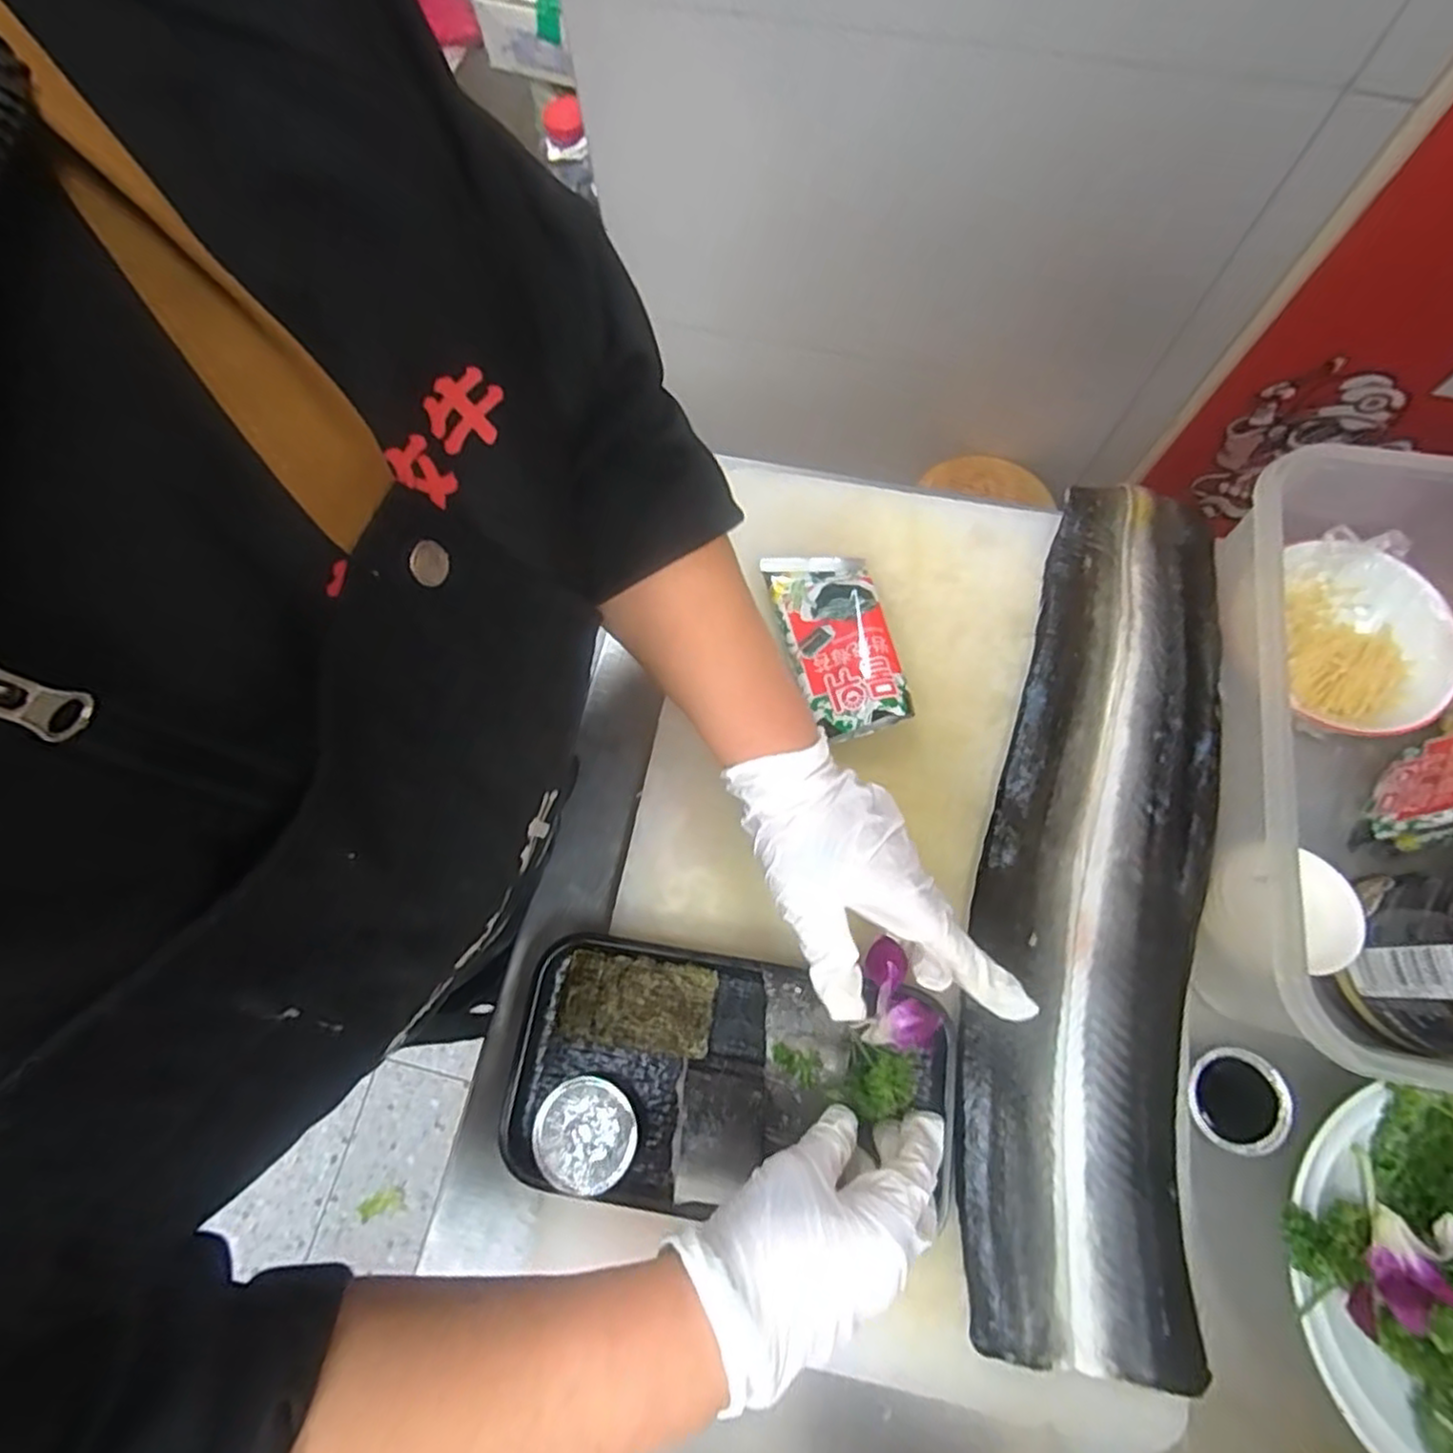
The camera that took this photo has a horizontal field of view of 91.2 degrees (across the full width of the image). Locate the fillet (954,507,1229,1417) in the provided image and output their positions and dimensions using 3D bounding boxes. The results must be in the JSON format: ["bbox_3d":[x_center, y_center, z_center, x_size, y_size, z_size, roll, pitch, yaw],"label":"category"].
[{"bbox_3d":[0.223,0.081,0.433,0.124,0.033,0.510,11,73,5],"label":"fillet"}]

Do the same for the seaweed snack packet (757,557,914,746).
[{"bbox_3d":[0.072,-0.058,0.483,0.072,0.033,0.133,-12,72,-2],"label":"seaweed snack packet"}]

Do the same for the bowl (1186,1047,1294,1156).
[{"bbox_3d":[0.293,0.215,0.412,0.050,0.017,0.053,-1,72,2],"label":"bowl"}]

